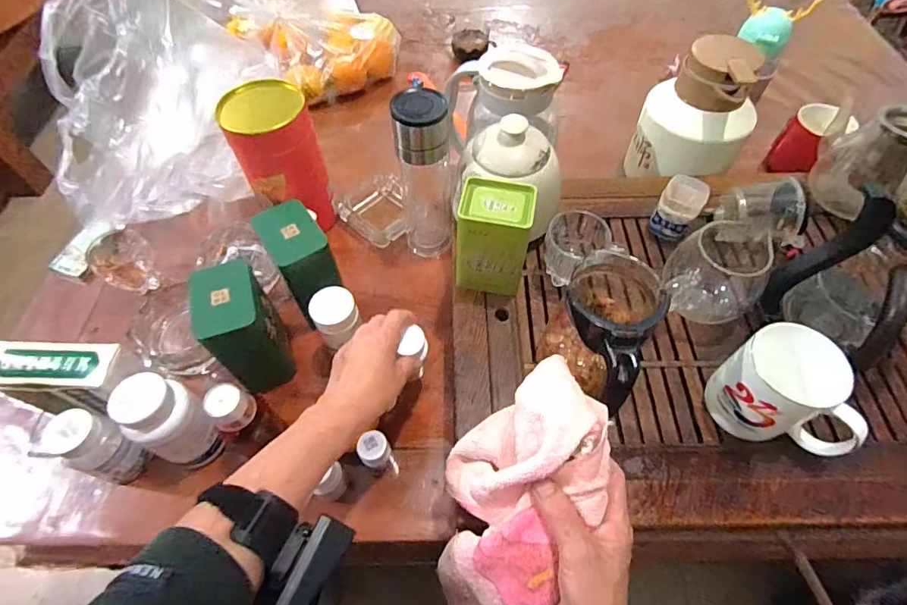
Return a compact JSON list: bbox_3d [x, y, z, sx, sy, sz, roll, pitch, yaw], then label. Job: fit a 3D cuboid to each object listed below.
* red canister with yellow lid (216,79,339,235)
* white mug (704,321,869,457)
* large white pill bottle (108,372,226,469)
[{"bbox_3d":[-0.231,-0.185,0.636,0.108,0.191,0.086,-20,59,-11],"label":"red canister with yellow lid"},{"bbox_3d":[0.311,0.087,0.433,0.088,0.091,0.115,-29,61,-16],"label":"white mug"},{"bbox_3d":[-0.291,0.121,0.478,0.062,0.121,0.061,-1,57,1],"label":"large white pill bottle"}]

